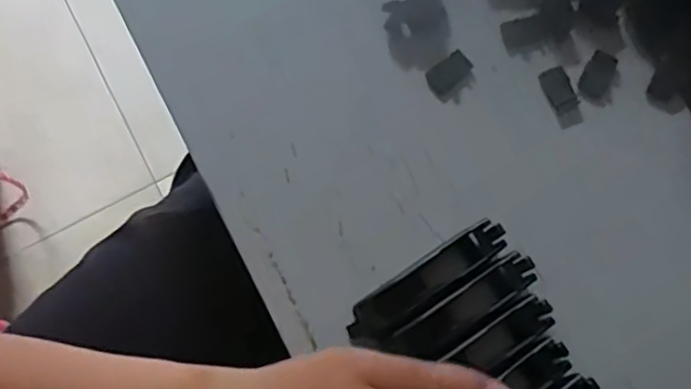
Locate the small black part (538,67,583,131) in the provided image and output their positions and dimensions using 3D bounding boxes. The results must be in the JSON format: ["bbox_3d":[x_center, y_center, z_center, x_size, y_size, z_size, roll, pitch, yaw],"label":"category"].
[{"bbox_3d":[0.100,-0.045,0.304,0.013,0.004,0.028,-22,78,-5],"label":"small black part"}]

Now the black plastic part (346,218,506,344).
[{"bbox_3d":[0.034,0.035,0.275,0.075,0.010,0.016,-34,80,-7],"label":"black plastic part"}]

